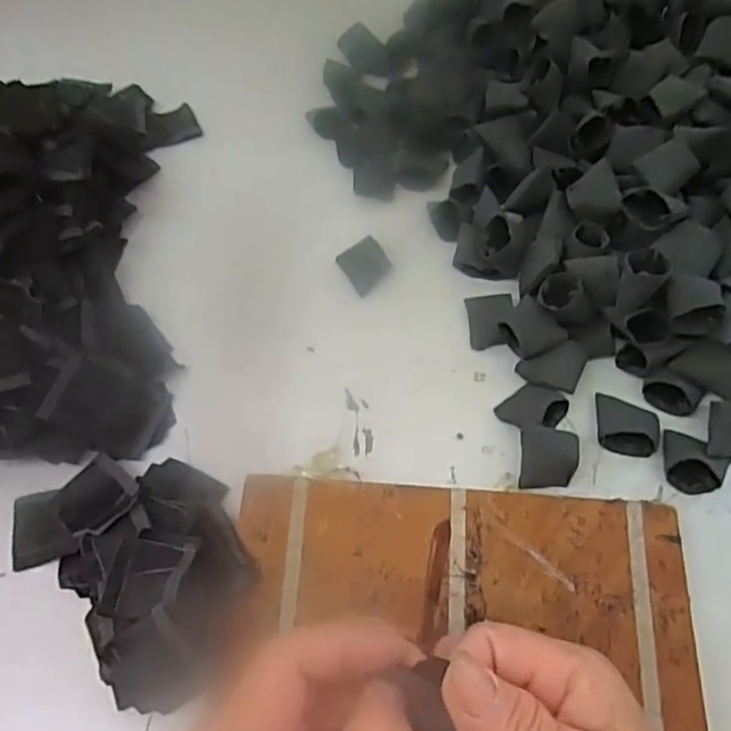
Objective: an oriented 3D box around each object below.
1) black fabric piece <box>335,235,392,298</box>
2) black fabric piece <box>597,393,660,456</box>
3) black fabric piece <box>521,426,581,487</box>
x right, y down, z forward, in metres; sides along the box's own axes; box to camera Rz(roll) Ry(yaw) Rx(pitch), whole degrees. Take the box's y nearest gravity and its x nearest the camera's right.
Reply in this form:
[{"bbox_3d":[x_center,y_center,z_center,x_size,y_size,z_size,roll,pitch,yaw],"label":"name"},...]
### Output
[{"bbox_3d":[0.001,-0.081,0.492,0.033,0.021,0.039,-25,63,-11],"label":"black fabric piece"},{"bbox_3d":[0.174,0.038,0.414,0.040,0.021,0.036,18,64,12],"label":"black fabric piece"},{"bbox_3d":[0.119,0.060,0.406,0.035,0.023,0.035,2,62,4],"label":"black fabric piece"}]

